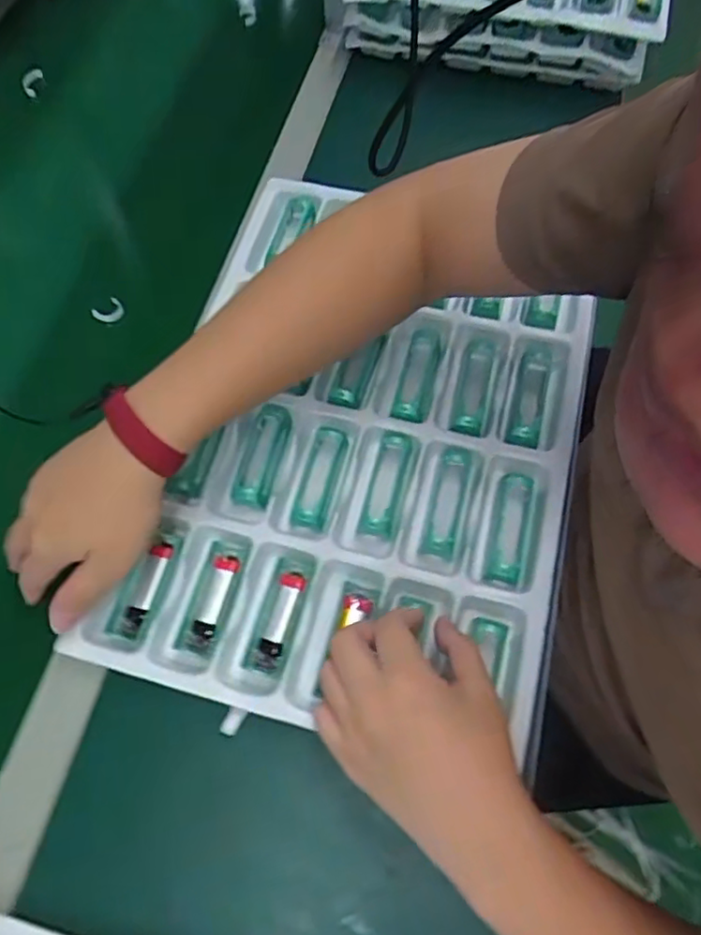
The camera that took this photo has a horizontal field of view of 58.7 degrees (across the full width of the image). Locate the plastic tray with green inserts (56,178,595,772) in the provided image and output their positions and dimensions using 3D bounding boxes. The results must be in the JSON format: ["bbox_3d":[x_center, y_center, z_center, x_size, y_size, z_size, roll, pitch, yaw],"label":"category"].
[{"bbox_3d":[0.010,-0.032,0.495,0.312,0.023,0.436,13,67,6],"label":"plastic tray with green inserts"}]

